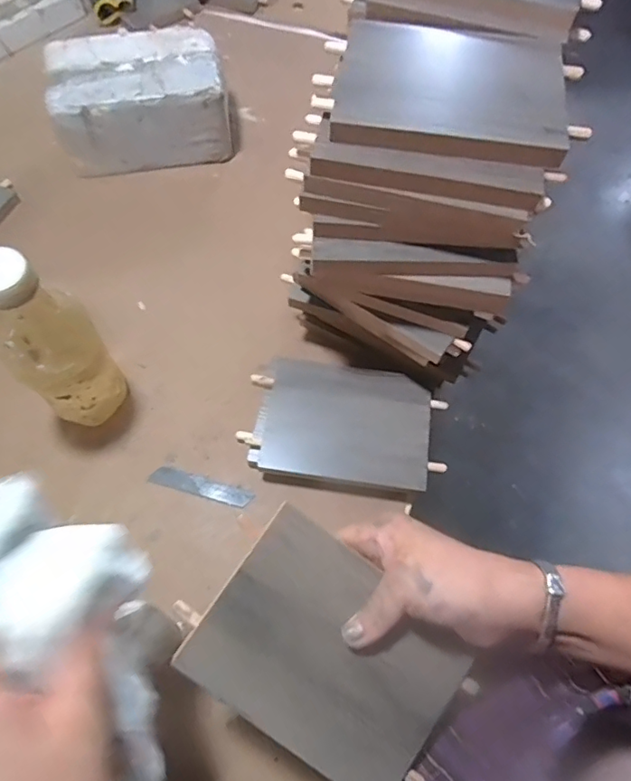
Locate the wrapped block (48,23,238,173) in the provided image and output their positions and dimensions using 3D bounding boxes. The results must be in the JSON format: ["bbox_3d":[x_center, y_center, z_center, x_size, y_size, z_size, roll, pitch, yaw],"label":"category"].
[{"bbox_3d":[-0.213,-0.354,0.647,0.206,0.102,0.119,-10,66,-6],"label":"wrapped block"}]

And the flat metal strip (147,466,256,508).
[{"bbox_3d":[-0.108,0.091,0.489,0.097,0.004,0.016,15,66,5],"label":"flat metal strip"}]

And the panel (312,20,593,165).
[{"bbox_3d":[0.093,-0.208,0.360,0.168,0.017,0.118,13,66,4],"label":"panel"}]

